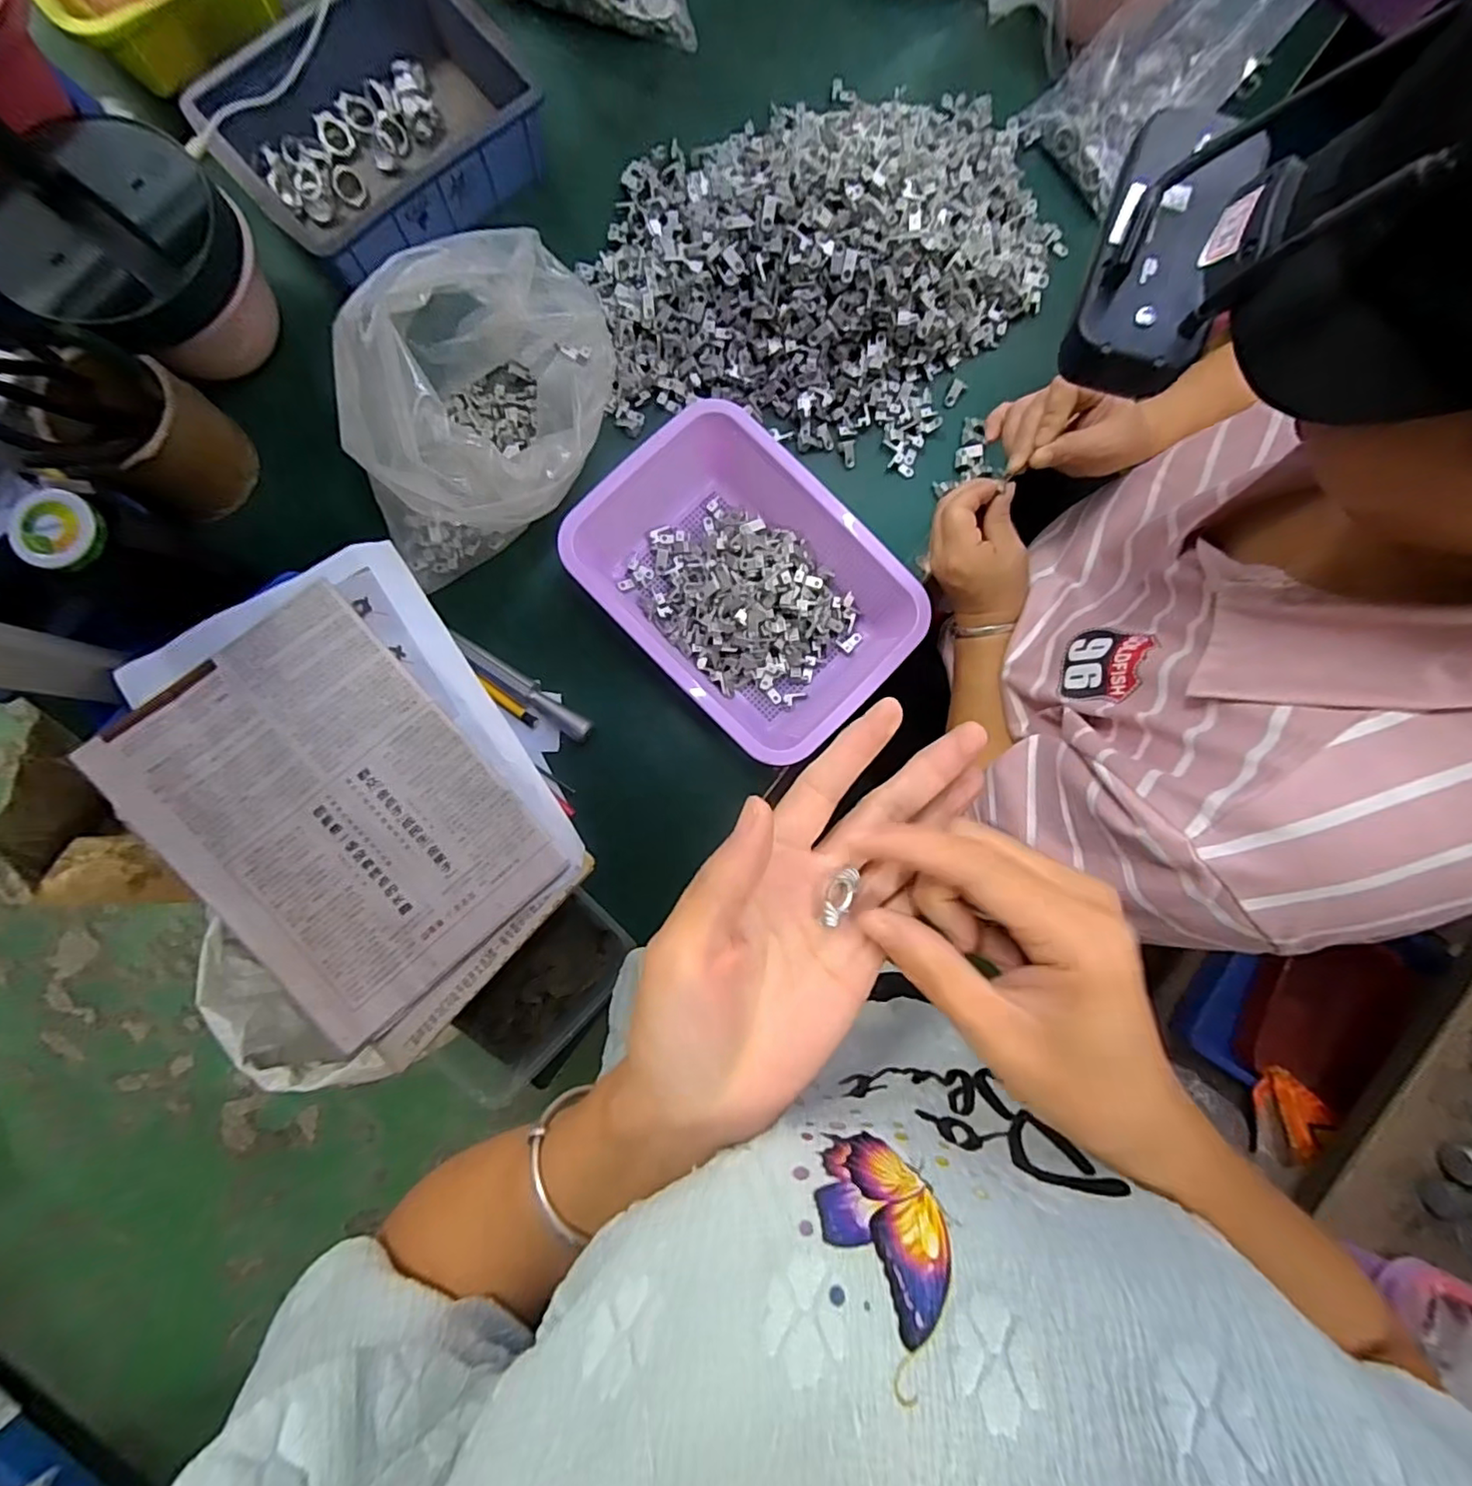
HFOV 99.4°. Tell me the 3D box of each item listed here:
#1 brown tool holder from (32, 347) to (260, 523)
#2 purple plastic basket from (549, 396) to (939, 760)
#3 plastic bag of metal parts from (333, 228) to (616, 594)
[{"bbox_3d":[-0.457,-0.244,0.494,0.083,0.100,0.087,0,86,-3],"label":"brown tool holder"},{"bbox_3d":[0.004,-0.132,0.526,0.269,0.067,0.190,45,85,1],"label":"purple plastic basket"},{"bbox_3d":[-0.182,-0.262,0.469,0.160,0.172,0.201,-2,86,-3],"label":"plastic bag of metal parts"}]

